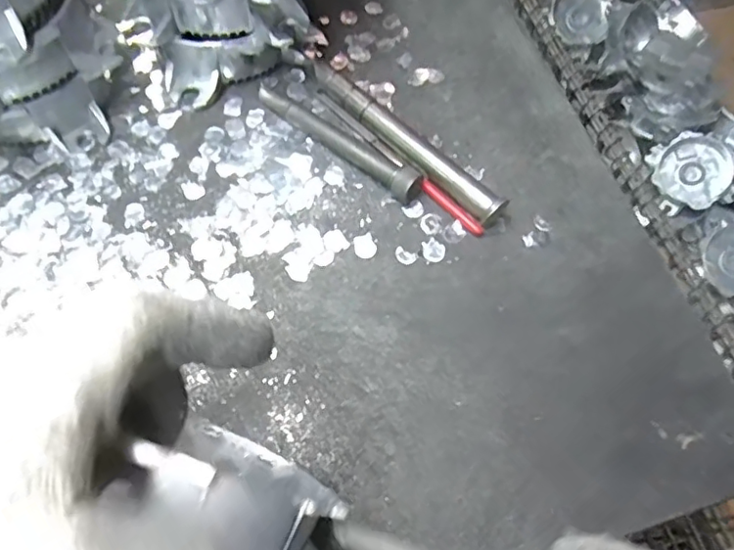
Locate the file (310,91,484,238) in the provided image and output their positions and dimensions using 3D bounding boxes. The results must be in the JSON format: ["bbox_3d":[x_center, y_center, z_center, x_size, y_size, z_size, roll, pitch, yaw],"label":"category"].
[{"bbox_3d":[0.020,-0.087,0.435,0.008,0.008,0.174,-39,70,-19],"label":"file"}]

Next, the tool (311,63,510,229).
[{"bbox_3d":[0.026,-0.099,0.432,0.019,0.019,0.180,-39,70,-19],"label":"tool"}]

